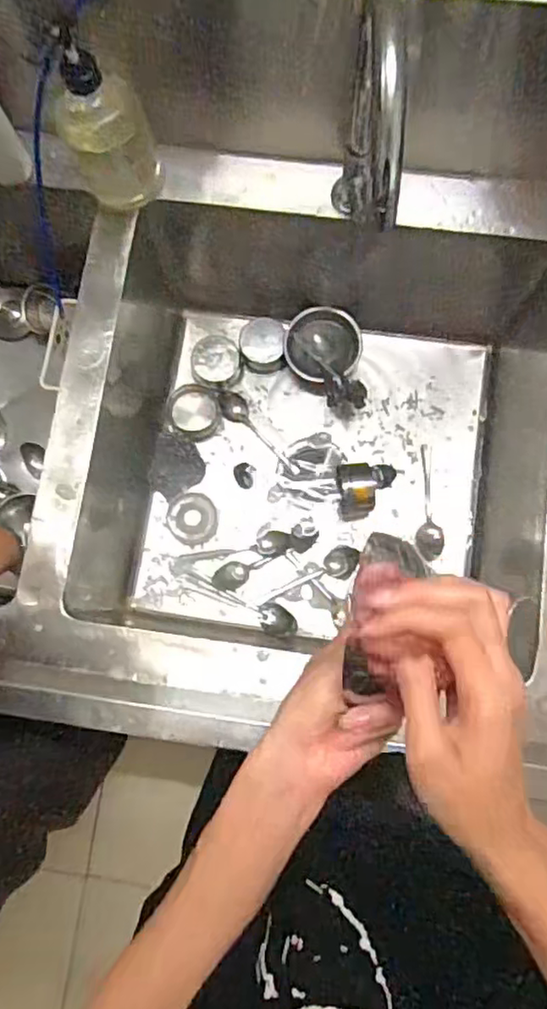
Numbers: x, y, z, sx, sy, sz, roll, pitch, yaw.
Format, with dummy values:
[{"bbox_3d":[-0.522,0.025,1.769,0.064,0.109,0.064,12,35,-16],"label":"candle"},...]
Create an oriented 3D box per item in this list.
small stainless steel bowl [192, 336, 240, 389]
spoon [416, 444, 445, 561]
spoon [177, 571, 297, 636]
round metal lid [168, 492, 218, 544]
[{"bbox_3d":[-0.089,-0.220,0.963,0.076,0.054,0.077,0,81,2],"label":"small stainless steel bowl"},{"bbox_3d":[0.232,-0.005,0.922,0.038,0.017,0.174,0,81,2],"label":"spoon"},{"bbox_3d":[-0.054,0.146,0.924,0.188,0.015,0.042,24,83,6],"label":"spoon"},{"bbox_3d":[-0.123,0.021,0.942,0.073,0.009,0.076,1,81,2],"label":"round metal lid"}]

